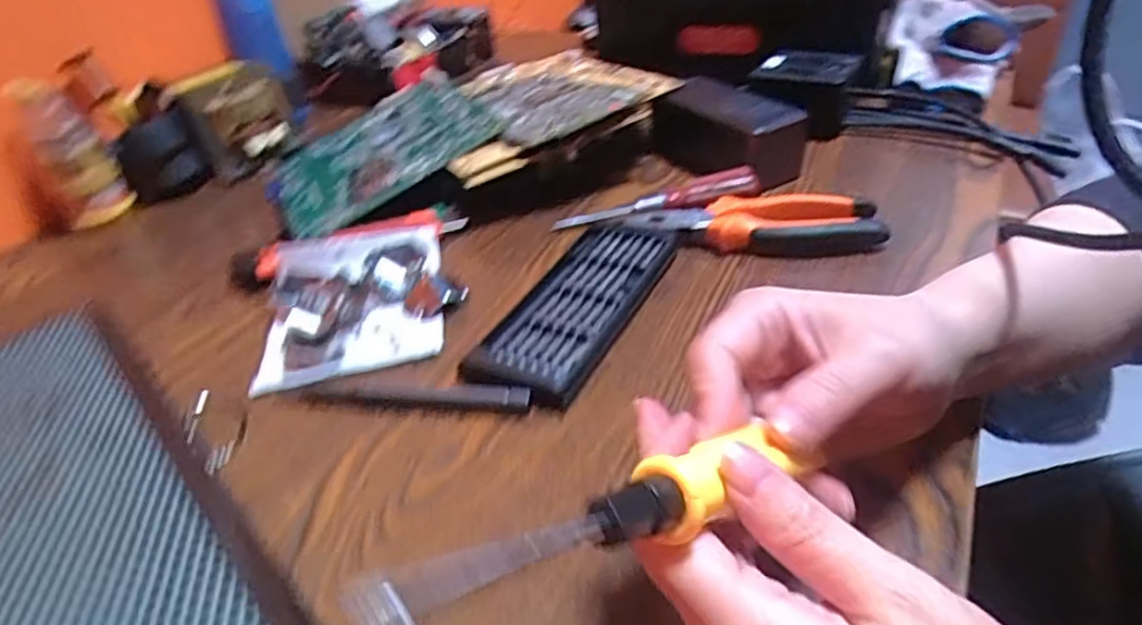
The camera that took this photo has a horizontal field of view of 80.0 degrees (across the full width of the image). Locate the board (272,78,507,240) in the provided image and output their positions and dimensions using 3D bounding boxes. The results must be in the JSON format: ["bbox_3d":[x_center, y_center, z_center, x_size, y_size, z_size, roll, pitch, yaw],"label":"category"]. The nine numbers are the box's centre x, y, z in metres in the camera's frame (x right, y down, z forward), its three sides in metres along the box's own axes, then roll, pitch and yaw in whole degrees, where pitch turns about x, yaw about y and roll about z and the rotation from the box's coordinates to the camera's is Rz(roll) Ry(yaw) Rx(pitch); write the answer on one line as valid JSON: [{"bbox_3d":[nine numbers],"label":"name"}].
[{"bbox_3d":[-0.165,-0.138,0.571,0.180,0.011,0.181,-36,43,-9],"label":"board"}]

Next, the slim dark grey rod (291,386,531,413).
[{"bbox_3d":[-0.083,0.043,0.344,0.126,0.009,0.014,3,37,13],"label":"slim dark grey rod"}]

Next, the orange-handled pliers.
[{"bbox_3d":[0.115,-0.055,0.442,0.162,0.024,0.044,0,36,9],"label":"orange-handled pliers"}]

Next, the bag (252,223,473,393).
[{"bbox_3d":[-0.130,-0.013,0.421,0.110,0.028,0.134,-11,36,-6],"label":"bag"}]

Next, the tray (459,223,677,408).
[{"bbox_3d":[0.001,-0.006,0.393,0.074,0.017,0.156,13,40,25],"label":"tray"}]

